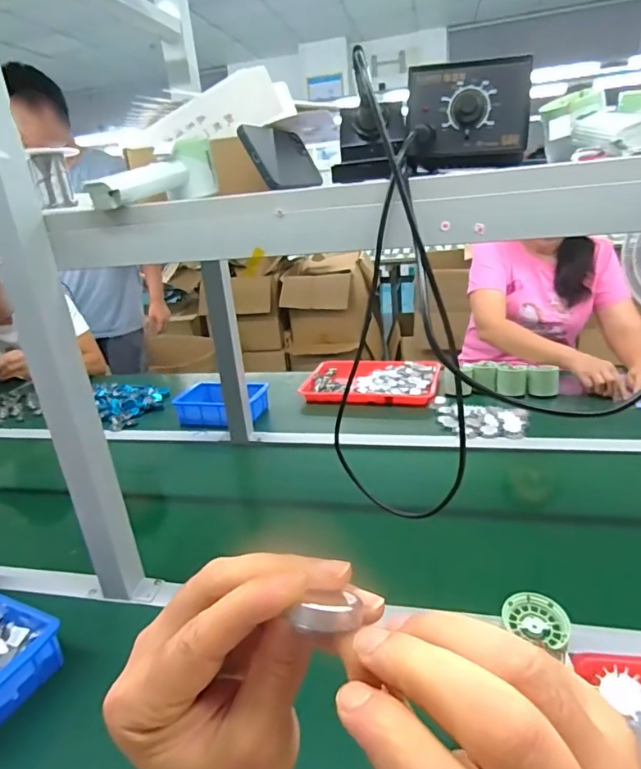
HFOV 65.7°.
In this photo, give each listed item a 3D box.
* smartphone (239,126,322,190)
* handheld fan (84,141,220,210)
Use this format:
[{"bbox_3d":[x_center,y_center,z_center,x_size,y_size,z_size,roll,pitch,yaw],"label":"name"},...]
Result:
[{"bbox_3d":[-0.041,-0.275,0.603,0.007,0.080,0.149,-27,7,32],"label":"smartphone"},{"bbox_3d":[-0.173,-0.224,0.527,0.043,0.055,0.156,4,24,24],"label":"handheld fan"}]

